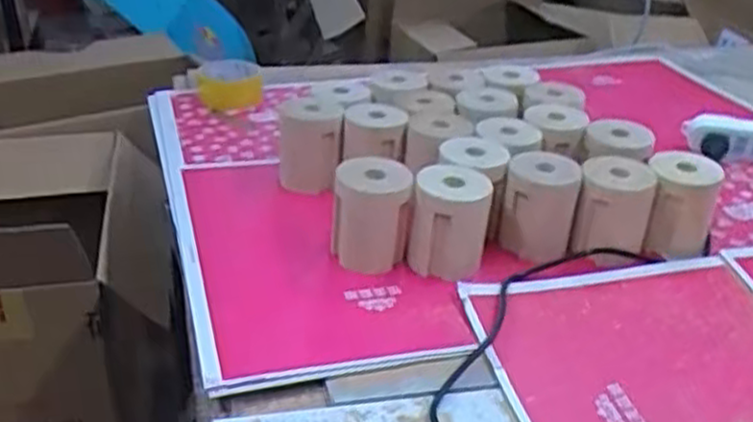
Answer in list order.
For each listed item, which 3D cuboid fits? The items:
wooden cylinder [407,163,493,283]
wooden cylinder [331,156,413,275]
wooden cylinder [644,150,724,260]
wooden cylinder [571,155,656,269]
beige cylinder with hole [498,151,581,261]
[{"bbox_3d":[0.078,0.013,0.811,0.078,0.101,0.076,7,30,7],"label":"wooden cylinder"},{"bbox_3d":[-0.007,0.005,0.818,0.079,0.108,0.064,-1,30,-7],"label":"wooden cylinder"},{"bbox_3d":[0.333,-0.003,0.856,0.076,0.098,0.082,15,32,20],"label":"wooden cylinder"},{"bbox_3d":[0.254,0.004,0.838,0.077,0.099,0.076,8,31,11],"label":"wooden cylinder"},{"bbox_3d":[0.178,-0.007,0.845,0.076,0.090,0.079,11,31,13],"label":"beige cylinder with hole"}]

